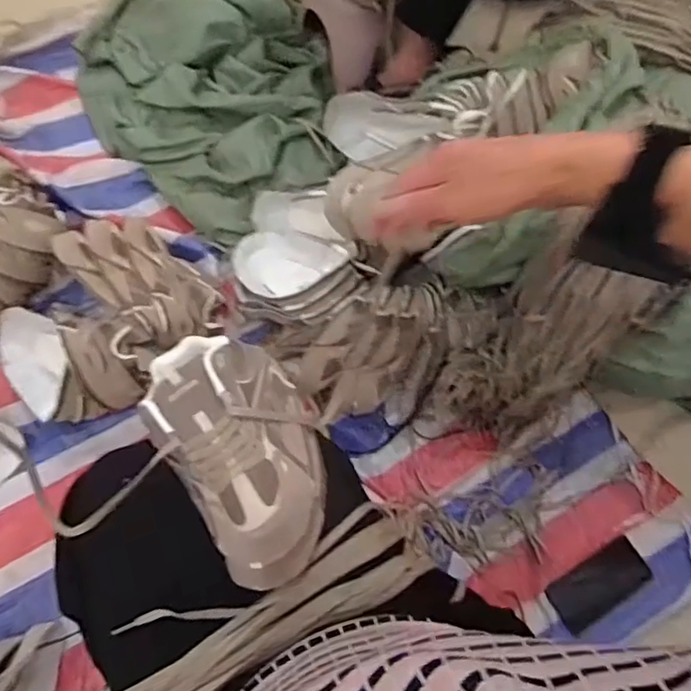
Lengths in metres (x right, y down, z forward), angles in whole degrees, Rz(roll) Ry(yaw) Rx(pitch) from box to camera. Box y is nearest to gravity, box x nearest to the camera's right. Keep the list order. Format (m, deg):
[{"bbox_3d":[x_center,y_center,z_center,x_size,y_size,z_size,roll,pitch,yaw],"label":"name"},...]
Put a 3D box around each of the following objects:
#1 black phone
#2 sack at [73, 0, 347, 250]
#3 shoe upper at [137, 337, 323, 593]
[{"bbox_3d":[0.388,0.366,0.901,0.158,0.017,0.073,-33,70,-5],"label":"black phone"},{"bbox_3d":[-0.260,-0.511,1.191,0.488,0.125,0.614,-19,69,-10],"label":"sack"},{"bbox_3d":[-0.098,0.091,0.569,0.139,0.052,0.251,-32,72,-15],"label":"shoe upper"}]

